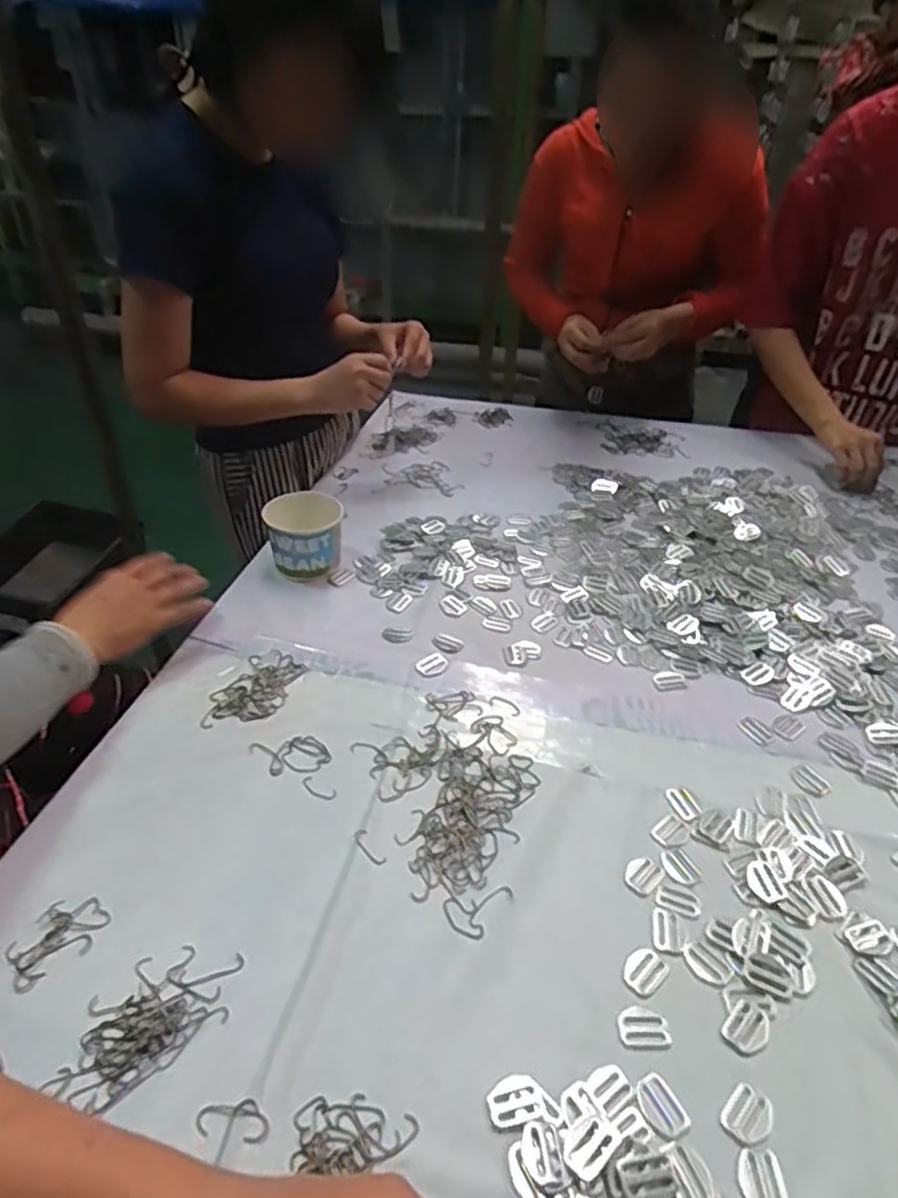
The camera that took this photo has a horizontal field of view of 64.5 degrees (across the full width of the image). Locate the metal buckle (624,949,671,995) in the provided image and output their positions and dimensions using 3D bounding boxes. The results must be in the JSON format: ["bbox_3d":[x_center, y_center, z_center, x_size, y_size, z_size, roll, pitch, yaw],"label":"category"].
[{"bbox_3d":[0.135,0.254,0.486,0.025,0.004,0.032,28,43,32],"label":"metal buckle"}]

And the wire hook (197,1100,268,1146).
[{"bbox_3d":[-0.124,0.300,0.409,0.041,0.004,0.021,4,35,3],"label":"wire hook"}]

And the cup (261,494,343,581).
[{"bbox_3d":[-0.170,-0.073,0.848,0.086,0.078,0.082,1,35,-1],"label":"cup"}]

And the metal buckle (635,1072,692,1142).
[{"bbox_3d":[0.126,0.301,0.421,0.025,0.004,0.034,-16,39,-23],"label":"metal buckle"}]

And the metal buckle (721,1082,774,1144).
[{"bbox_3d":[0.177,0.304,0.419,0.024,0.004,0.031,28,43,32],"label":"metal buckle"}]

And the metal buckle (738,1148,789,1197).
[{"bbox_3d":[0.174,0.323,0.393,0.024,0.004,0.031,3,35,2],"label":"metal buckle"}]

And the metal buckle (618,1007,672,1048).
[{"bbox_3d":[0.125,0.275,0.457,0.031,0.004,0.023,0,35,-2],"label":"metal buckle"}]

